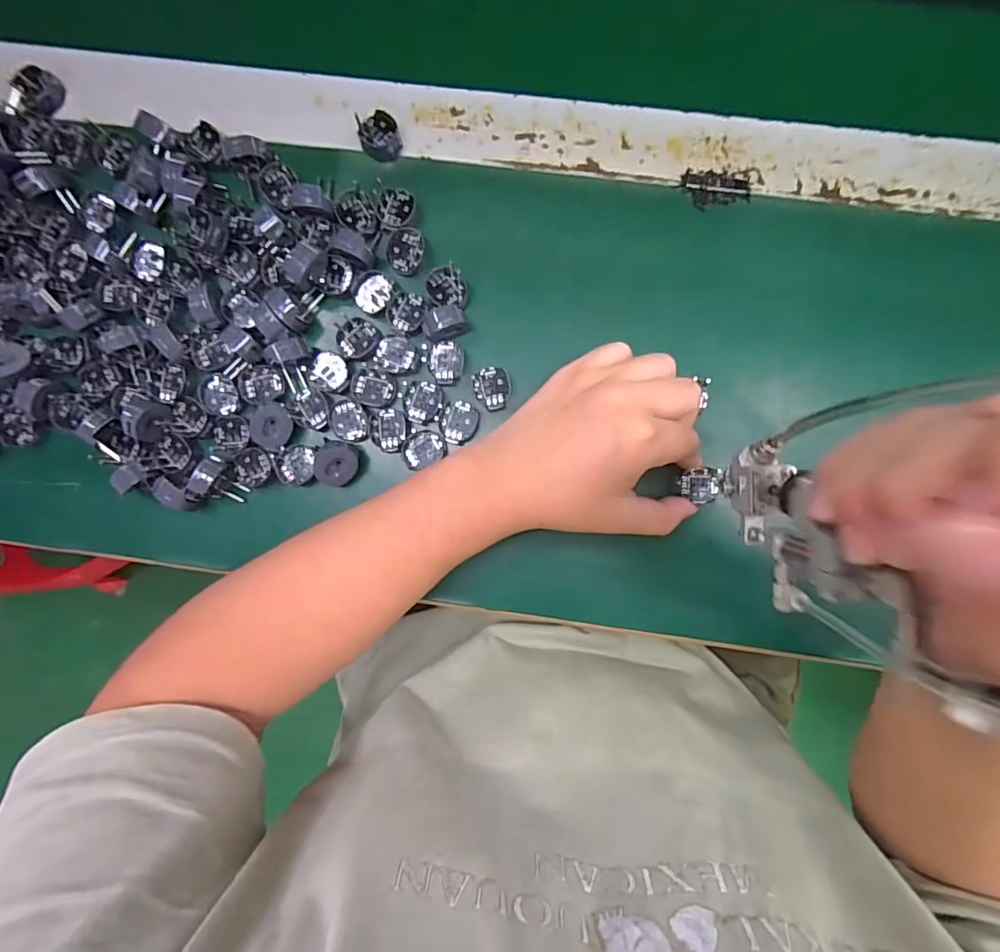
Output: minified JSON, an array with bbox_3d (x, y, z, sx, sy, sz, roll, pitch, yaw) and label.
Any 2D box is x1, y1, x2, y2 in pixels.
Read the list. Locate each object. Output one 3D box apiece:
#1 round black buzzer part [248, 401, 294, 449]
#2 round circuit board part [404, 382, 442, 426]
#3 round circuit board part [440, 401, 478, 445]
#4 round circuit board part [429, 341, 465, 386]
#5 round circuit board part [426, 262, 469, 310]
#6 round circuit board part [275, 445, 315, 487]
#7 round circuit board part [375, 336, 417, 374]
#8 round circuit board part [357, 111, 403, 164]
[{"bbox_3d":[-0.151,-0.034,0.344,0.028,0.010,0.030,0,91,1],"label":"round black buzzer part"},{"bbox_3d":[-0.050,-0.049,0.343,0.026,0.004,0.025,0,91,1],"label":"round circuit board part"},{"bbox_3d":[-0.027,-0.035,0.343,0.024,0.004,0.028,4,91,1],"label":"round circuit board part"},{"bbox_3d":[-0.035,-0.075,0.344,0.022,0.006,0.028,0,91,1],"label":"round circuit board part"},{"bbox_3d":[-0.035,-0.124,0.342,0.026,0.009,0.027,0,91,1],"label":"round circuit board part"},{"bbox_3d":[-0.137,-0.007,0.350,0.024,0.006,0.028,5,103,-17],"label":"round circuit board part"},{"bbox_3d":[-0.069,-0.080,0.343,0.026,0.004,0.023,17,91,1],"label":"round circuit board part"},{"bbox_3d":[-0.080,-0.226,0.345,0.025,0.019,0.029,-23,90,2],"label":"round circuit board part"}]

